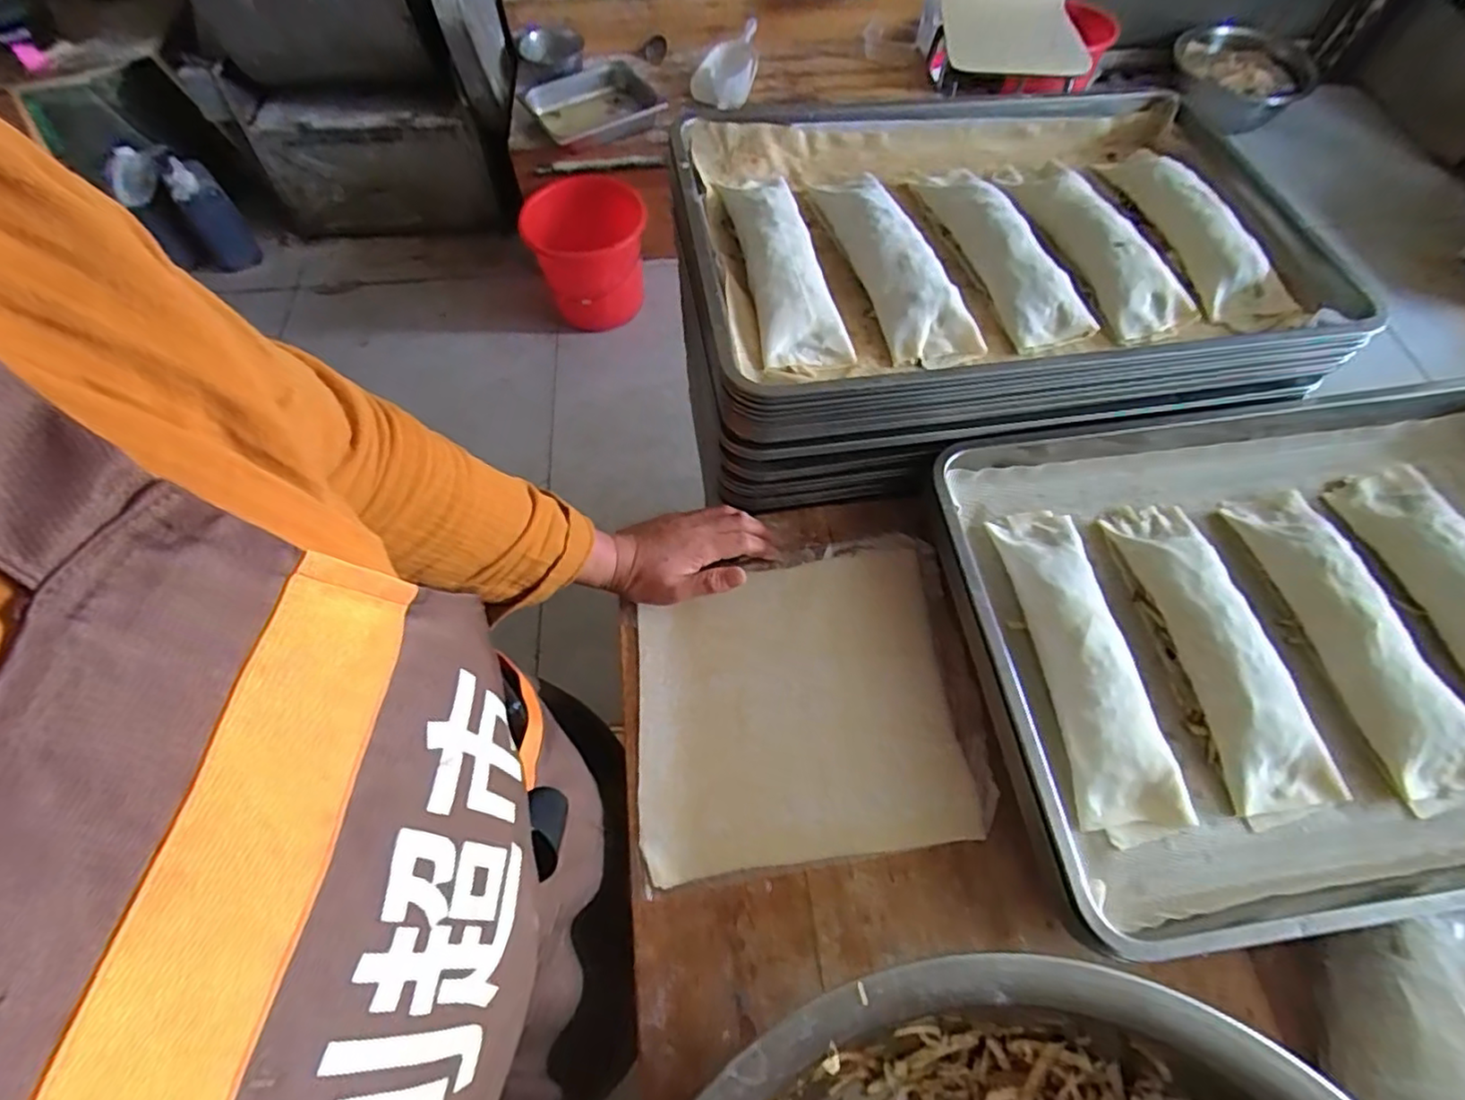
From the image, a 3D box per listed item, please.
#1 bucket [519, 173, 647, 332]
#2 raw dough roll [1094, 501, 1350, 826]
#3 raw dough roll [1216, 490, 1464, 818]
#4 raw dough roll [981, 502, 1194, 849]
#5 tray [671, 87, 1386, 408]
[{"bbox_3d":[-0.373,-0.757,1.730,0.308,0.296,0.302,-11,62,-5],"label":"bucket"},{"bbox_3d":[0.387,0.071,0.520,0.079,0.043,0.265,-10,61,-5],"label":"raw dough roll"},{"bbox_3d":[0.500,0.062,0.523,0.087,0.042,0.263,-16,62,-8],"label":"raw dough roll"},{"bbox_3d":[0.278,0.081,0.514,0.079,0.039,0.271,-5,61,-2],"label":"raw dough roll"},{"bbox_3d":[0.246,-0.305,0.635,0.558,0.062,0.390,-9,61,-4],"label":"tray"}]

